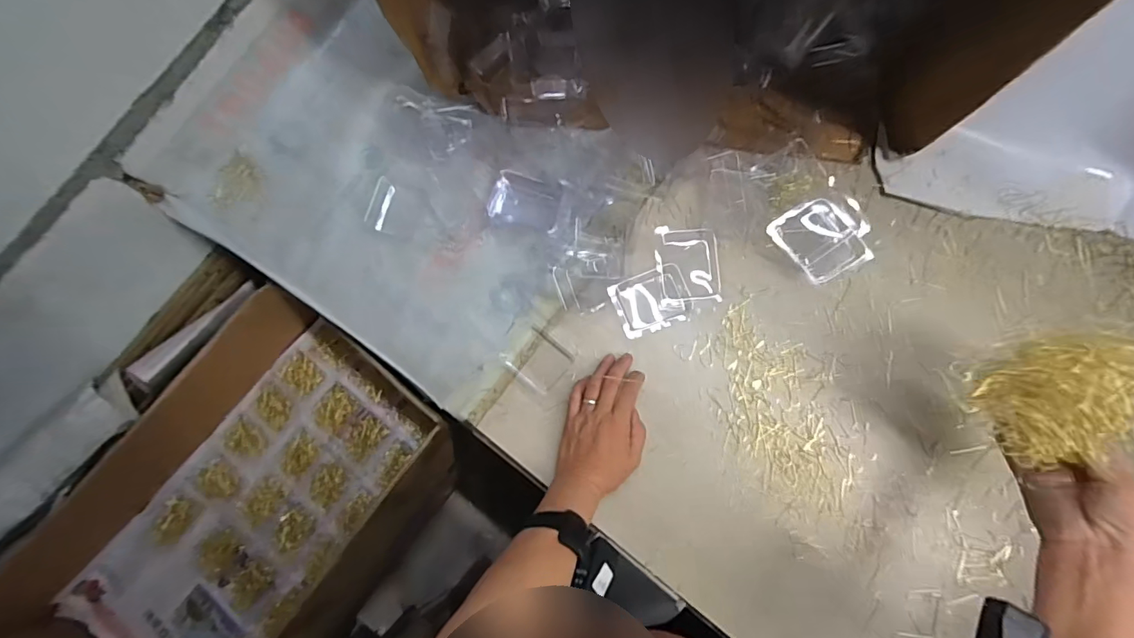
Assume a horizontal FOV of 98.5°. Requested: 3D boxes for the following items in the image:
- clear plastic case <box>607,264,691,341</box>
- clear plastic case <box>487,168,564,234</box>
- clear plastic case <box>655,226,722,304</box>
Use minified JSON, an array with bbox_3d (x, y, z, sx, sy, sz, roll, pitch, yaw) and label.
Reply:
[{"bbox_3d":[0.098,-0.021,0.560,0.084,0.015,0.065,-23,80,0],"label":"clear plastic case"},{"bbox_3d":[-0.049,-0.141,0.582,0.083,0.025,0.057,12,82,6],"label":"clear plastic case"},{"bbox_3d":[0.137,-0.064,0.558,0.065,0.031,0.086,-7,81,3],"label":"clear plastic case"}]

